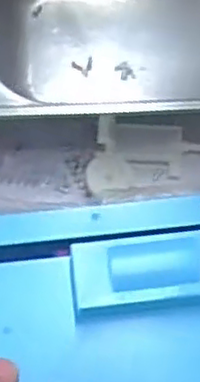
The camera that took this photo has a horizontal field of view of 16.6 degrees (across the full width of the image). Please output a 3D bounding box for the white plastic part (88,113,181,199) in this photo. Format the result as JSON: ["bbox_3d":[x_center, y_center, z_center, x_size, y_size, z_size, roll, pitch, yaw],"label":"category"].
[{"bbox_3d":[0.017,-0.014,0.324,0.043,0.012,0.040,7,70,1],"label":"white plastic part"}]

